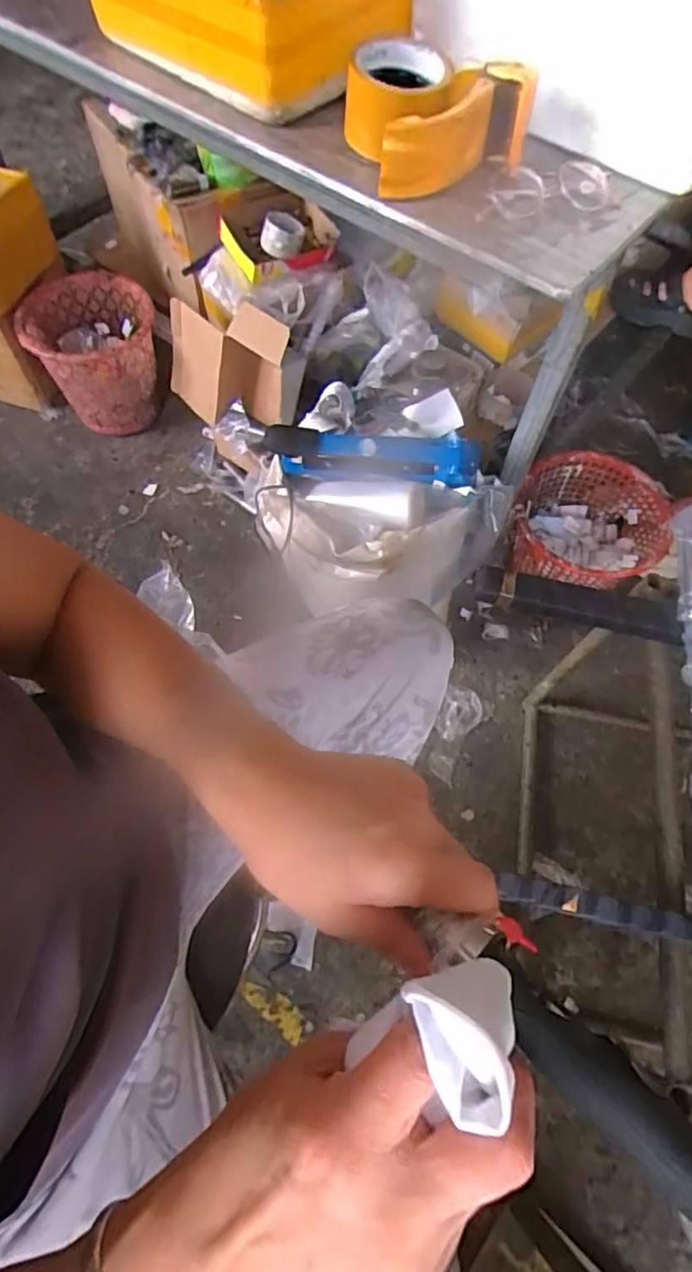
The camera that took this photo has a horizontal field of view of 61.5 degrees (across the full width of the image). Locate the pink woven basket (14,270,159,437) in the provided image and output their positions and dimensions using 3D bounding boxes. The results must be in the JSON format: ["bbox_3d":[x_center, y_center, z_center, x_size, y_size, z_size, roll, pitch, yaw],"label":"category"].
[{"bbox_3d":[-0.576,-0.655,1.361,0.272,0.263,0.277,1,64,-2],"label":"pink woven basket"}]

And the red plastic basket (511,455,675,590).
[{"bbox_3d":[0.461,-0.216,1.114,0.286,0.127,0.267,-9,65,-6],"label":"red plastic basket"}]

